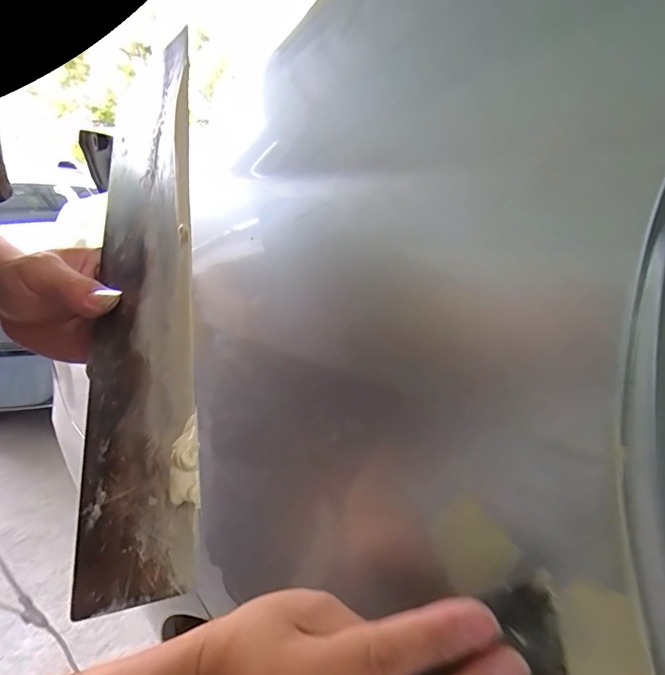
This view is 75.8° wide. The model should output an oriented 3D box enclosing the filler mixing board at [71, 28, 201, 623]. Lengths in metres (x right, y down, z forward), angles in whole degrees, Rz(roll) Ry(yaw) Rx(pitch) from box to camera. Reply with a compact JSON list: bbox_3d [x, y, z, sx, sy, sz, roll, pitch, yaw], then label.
[{"bbox_3d":[-0.110,-0.041,0.245,0.091,0.335,0.005,-27,-31,29],"label":"filler mixing board"}]

